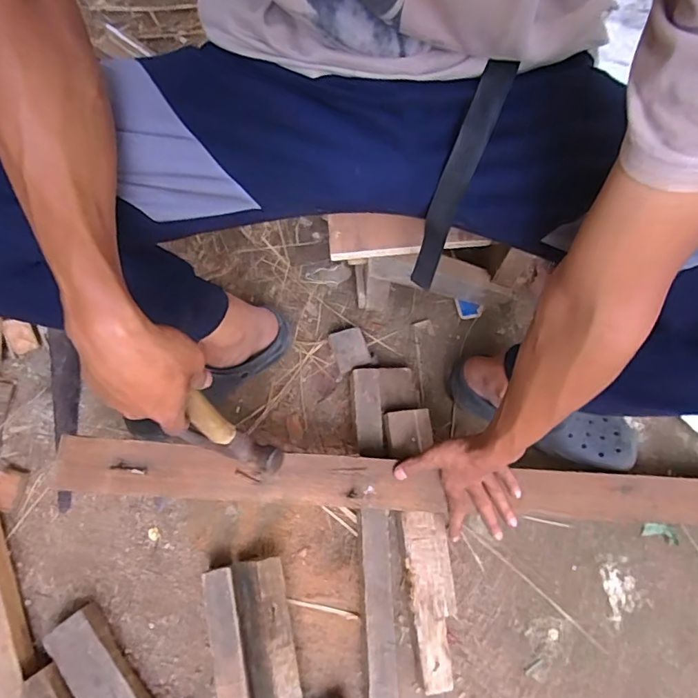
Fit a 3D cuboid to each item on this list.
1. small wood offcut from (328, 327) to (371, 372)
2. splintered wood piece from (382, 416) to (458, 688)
[{"bbox_3d":[0.000,0.002,0.774,0.051,0.042,0.063,-15,75,-5],"label":"small wood offcut"},{"bbox_3d":[0.100,0.254,0.657,0.060,0.023,0.342,-6,74,-3],"label":"splintered wood piece"}]

